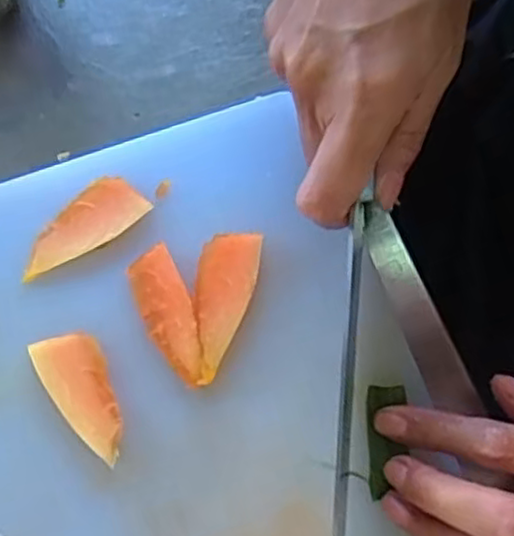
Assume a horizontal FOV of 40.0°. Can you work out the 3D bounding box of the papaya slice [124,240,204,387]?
[{"bbox_3d":[-0.036,0.019,0.290,0.020,0.005,0.058,-21,75,-7],"label":"papaya slice"}]

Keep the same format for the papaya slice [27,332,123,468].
[{"bbox_3d":[-0.070,0.052,0.282,0.026,0.005,0.054,-21,75,-7],"label":"papaya slice"}]

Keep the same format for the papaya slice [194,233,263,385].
[{"bbox_3d":[-0.015,0.015,0.290,0.024,0.007,0.061,10,74,2],"label":"papaya slice"}]

